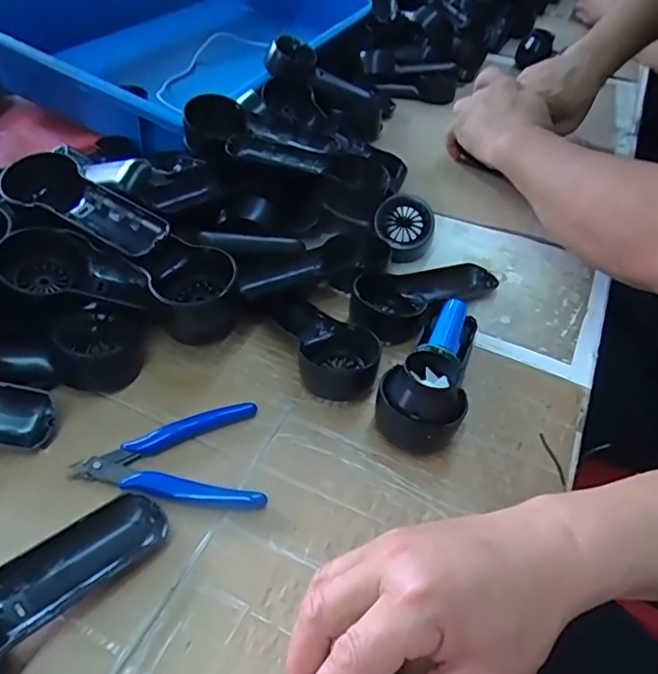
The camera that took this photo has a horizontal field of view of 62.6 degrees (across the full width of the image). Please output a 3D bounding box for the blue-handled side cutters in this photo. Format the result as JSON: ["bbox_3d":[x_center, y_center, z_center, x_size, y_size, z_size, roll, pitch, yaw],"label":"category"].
[{"bbox_3d":[-0.101,0.075,0.364,0.122,0.012,0.077,6,46,0],"label":"blue-handled side cutters"}]

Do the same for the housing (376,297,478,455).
[{"bbox_3d":[0.084,0.021,0.407,0.058,0.054,0.154,24,49,16],"label":"housing"}]

